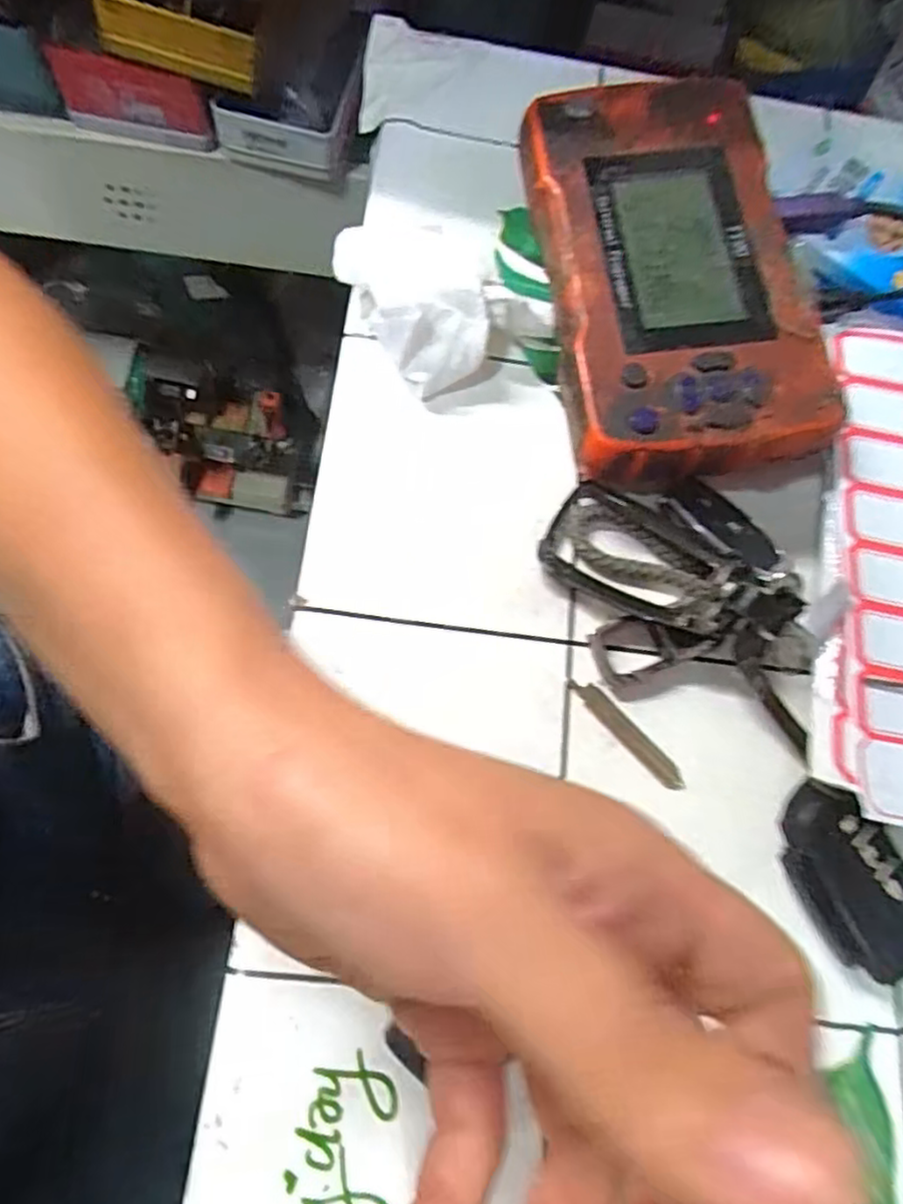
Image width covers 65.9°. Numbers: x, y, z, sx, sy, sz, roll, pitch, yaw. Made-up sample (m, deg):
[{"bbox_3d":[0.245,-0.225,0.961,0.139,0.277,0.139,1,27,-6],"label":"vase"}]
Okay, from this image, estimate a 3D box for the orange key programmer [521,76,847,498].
[{"bbox_3d":[0.087,-0.134,0.287,0.098,0.038,0.176,-5,74,-3],"label":"orange key programmer"}]

